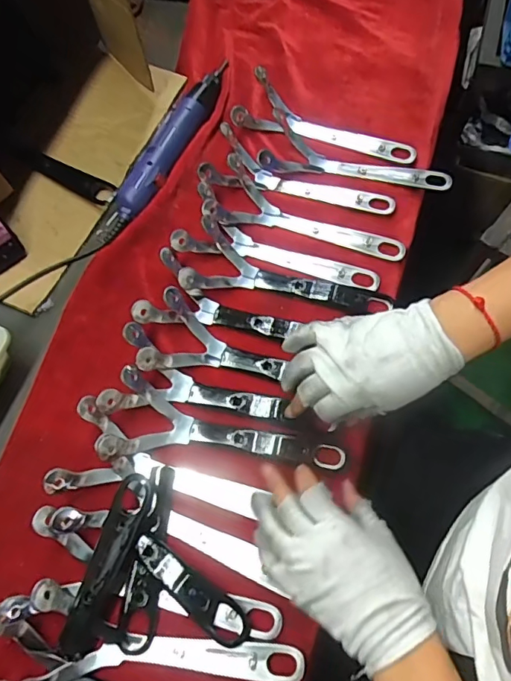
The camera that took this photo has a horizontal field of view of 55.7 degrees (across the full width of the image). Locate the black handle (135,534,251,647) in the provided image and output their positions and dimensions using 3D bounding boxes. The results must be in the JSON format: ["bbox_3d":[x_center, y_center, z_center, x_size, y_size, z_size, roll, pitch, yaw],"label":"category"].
[{"bbox_3d":[-0.055,0.208,0.404,0.114,0.019,0.030,34,73,15],"label":"black handle"}]

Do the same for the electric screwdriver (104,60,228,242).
[{"bbox_3d":[-0.101,-0.234,0.580,0.038,0.029,0.276,23,71,12],"label":"electric screwdriver"}]

